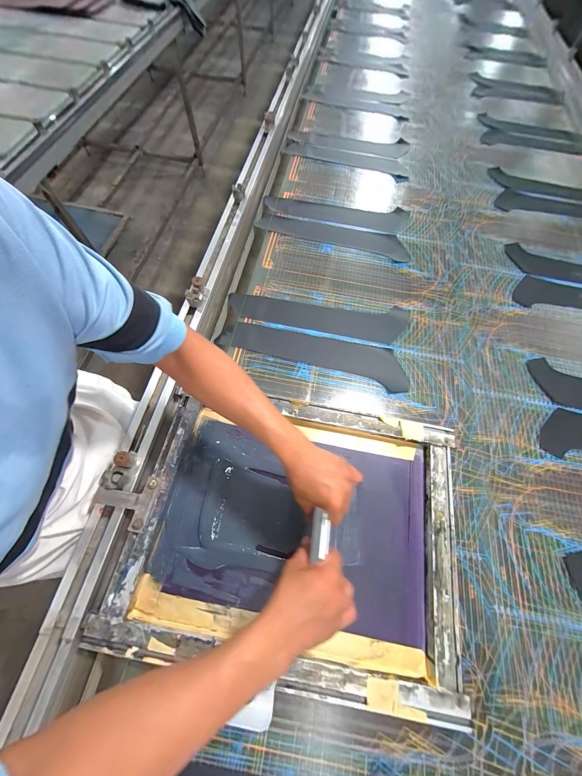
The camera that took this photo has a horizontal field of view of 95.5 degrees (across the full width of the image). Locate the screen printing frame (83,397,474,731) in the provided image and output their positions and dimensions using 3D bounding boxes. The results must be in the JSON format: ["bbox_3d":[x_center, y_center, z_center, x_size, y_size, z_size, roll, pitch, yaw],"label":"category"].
[{"bbox_3d":[0.010,0.227,0.458,0.527,0.032,0.413,10,66,2],"label":"screen printing frame"}]

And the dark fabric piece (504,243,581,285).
[{"bbox_3d":[0.827,-0.329,0.752,0.394,0.011,0.106,19,67,6],"label":"dark fabric piece"}]

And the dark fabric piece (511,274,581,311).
[{"bbox_3d":[0.811,-0.238,0.714,0.424,0.006,0.113,10,66,2],"label":"dark fabric piece"}]

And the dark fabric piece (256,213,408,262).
[{"bbox_3d":[0.121,-0.451,0.773,0.435,0.010,0.096,14,66,4],"label":"dark fabric piece"}]

